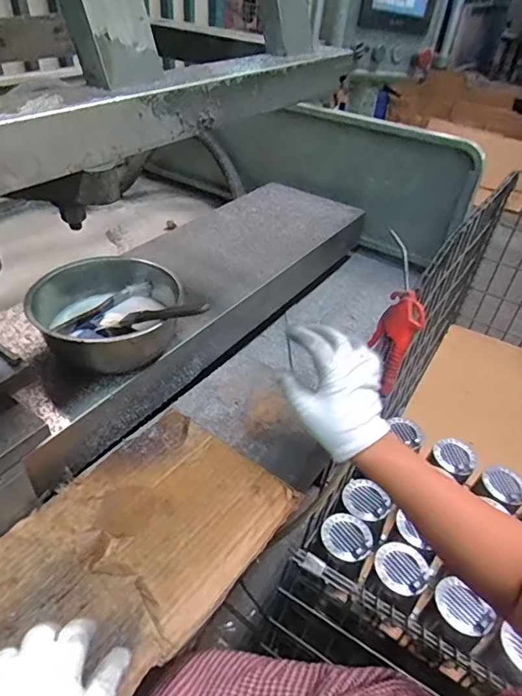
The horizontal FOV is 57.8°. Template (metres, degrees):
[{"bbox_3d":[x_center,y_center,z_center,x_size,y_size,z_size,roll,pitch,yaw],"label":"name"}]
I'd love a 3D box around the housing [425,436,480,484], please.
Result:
[{"bbox_3d":[0.390,0.219,0.947,0.080,0.035,0.089,-22,48,-29],"label":"housing"}]

